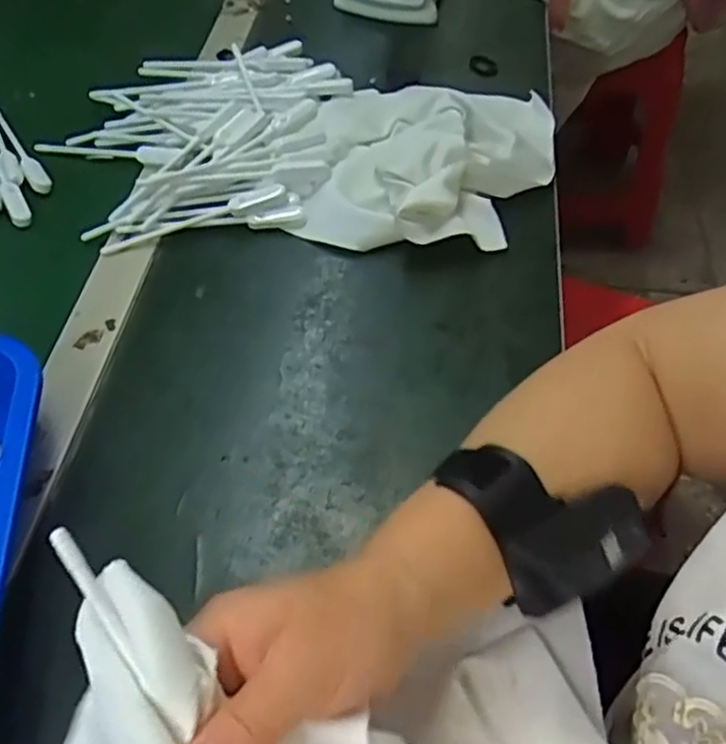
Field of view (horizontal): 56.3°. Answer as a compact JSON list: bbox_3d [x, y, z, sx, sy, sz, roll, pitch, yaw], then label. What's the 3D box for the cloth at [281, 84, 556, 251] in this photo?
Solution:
[{"bbox_3d":[0.054,-0.174,0.537,0.191,0.044,0.205,8,54,7],"label":"cloth"}]

